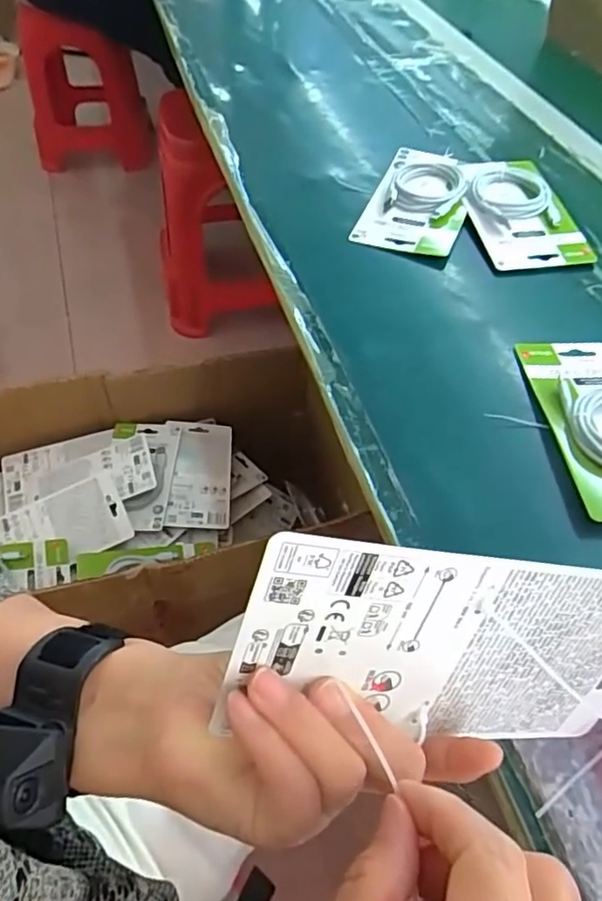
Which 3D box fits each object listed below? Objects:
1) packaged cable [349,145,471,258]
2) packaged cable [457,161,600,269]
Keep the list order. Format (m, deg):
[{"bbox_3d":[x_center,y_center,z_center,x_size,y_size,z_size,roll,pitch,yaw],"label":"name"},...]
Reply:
[{"bbox_3d":[0.125,-0.262,0.623,0.096,0.022,0.157,18,54,12],"label":"packaged cable"},{"bbox_3d":[0.223,-0.247,0.612,0.100,0.029,0.170,-1,52,-3],"label":"packaged cable"}]

